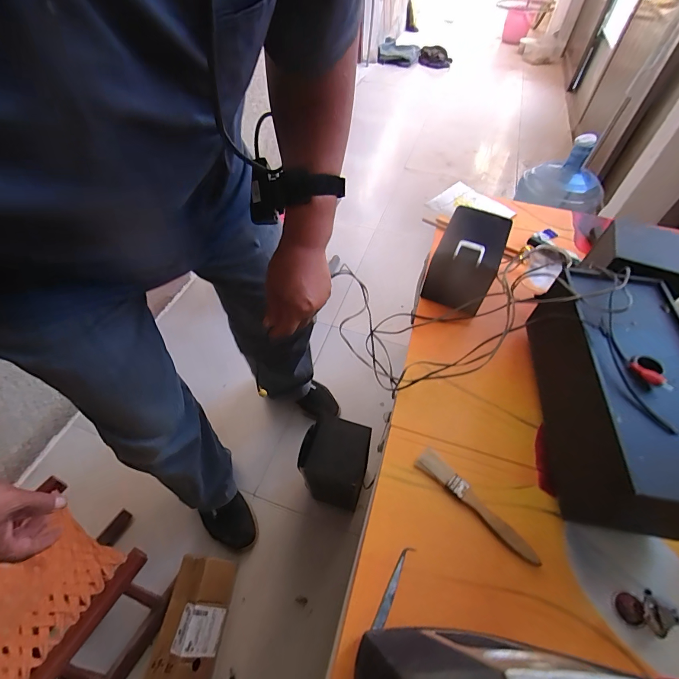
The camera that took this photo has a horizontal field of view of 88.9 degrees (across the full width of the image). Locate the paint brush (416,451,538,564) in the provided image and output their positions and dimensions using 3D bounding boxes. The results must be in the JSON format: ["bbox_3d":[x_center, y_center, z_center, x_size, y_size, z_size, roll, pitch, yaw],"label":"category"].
[{"bbox_3d":[0.154,0.182,0.390,0.149,0.013,0.027,37,61,24],"label":"paint brush"}]

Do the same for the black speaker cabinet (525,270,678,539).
[{"bbox_3d":[0.312,0.061,0.400,0.130,0.138,0.278,6,54,3],"label":"black speaker cabinet"}]

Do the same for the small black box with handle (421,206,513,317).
[{"bbox_3d":[0.204,-0.128,0.564,0.096,0.096,0.156,23,56,15],"label":"small black box with handle"}]

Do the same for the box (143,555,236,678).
[{"bbox_3d":[-0.297,0.573,0.698,0.114,0.101,0.218,5,54,3],"label":"box"}]

